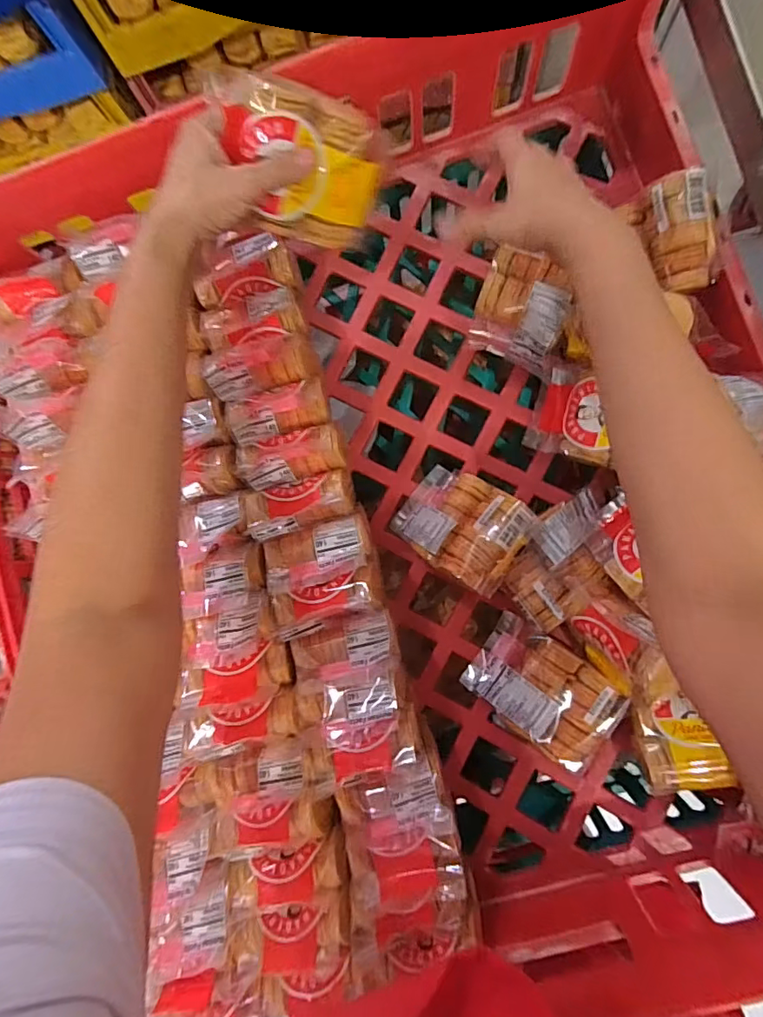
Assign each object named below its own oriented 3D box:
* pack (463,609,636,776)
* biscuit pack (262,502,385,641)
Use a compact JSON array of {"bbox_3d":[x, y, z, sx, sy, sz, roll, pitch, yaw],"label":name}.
[{"bbox_3d":[0.143,0.161,0.447,0.120,0.039,0.083,33,89,7],"label":"pack"},{"bbox_3d":[-0.049,0.055,0.419,0.091,0.040,0.088,-16,84,4],"label":"biscuit pack"}]

